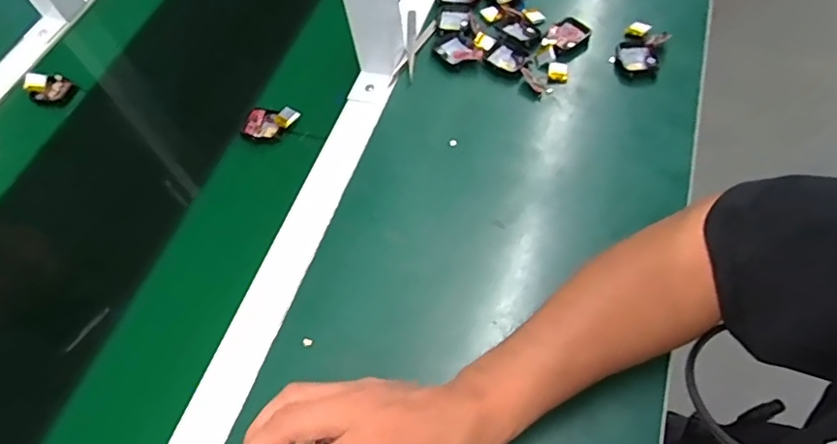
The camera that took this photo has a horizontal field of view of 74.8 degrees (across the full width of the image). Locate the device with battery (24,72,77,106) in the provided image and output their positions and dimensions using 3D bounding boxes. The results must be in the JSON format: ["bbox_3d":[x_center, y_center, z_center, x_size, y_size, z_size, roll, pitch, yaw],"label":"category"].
[{"bbox_3d":[-0.420,-0.151,0.623,0.052,0.020,0.035,1,59,7],"label":"device with battery"}]

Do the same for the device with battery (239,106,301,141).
[{"bbox_3d":[-0.153,-0.103,0.564,0.058,0.010,0.037,4,60,8],"label":"device with battery"}]

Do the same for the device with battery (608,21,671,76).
[{"bbox_3d":[0.228,-0.178,0.563,0.045,0.016,0.071,27,65,20],"label":"device with battery"}]

